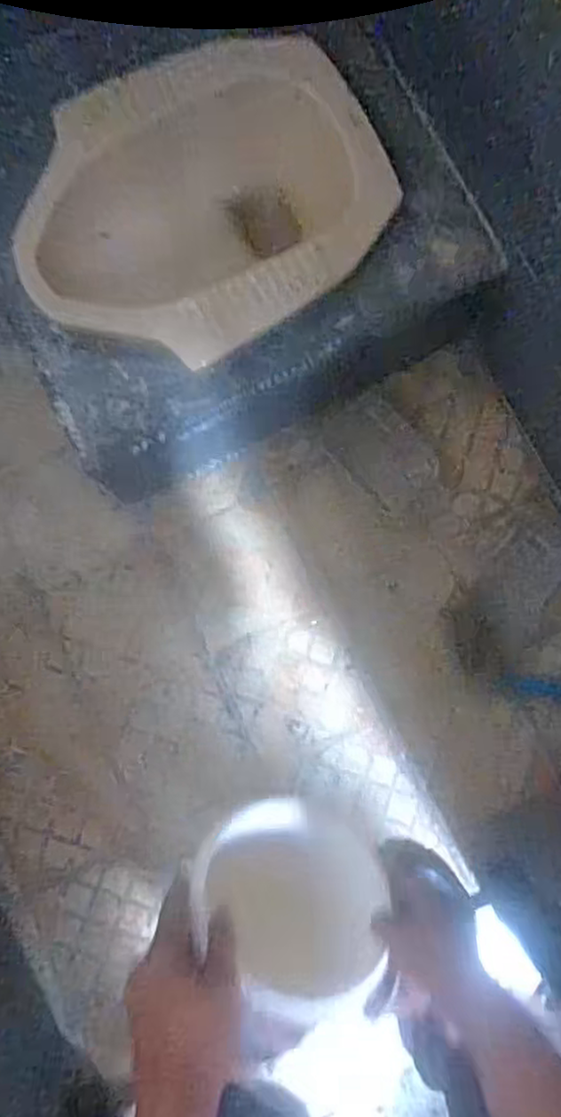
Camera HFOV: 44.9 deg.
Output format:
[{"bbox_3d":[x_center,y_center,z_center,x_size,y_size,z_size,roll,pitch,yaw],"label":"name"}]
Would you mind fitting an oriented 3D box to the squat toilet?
[{"bbox_3d":[-0.111,-0.456,0.933,0.476,0.154,0.386,-30,85,-4],"label":"squat toilet"}]

